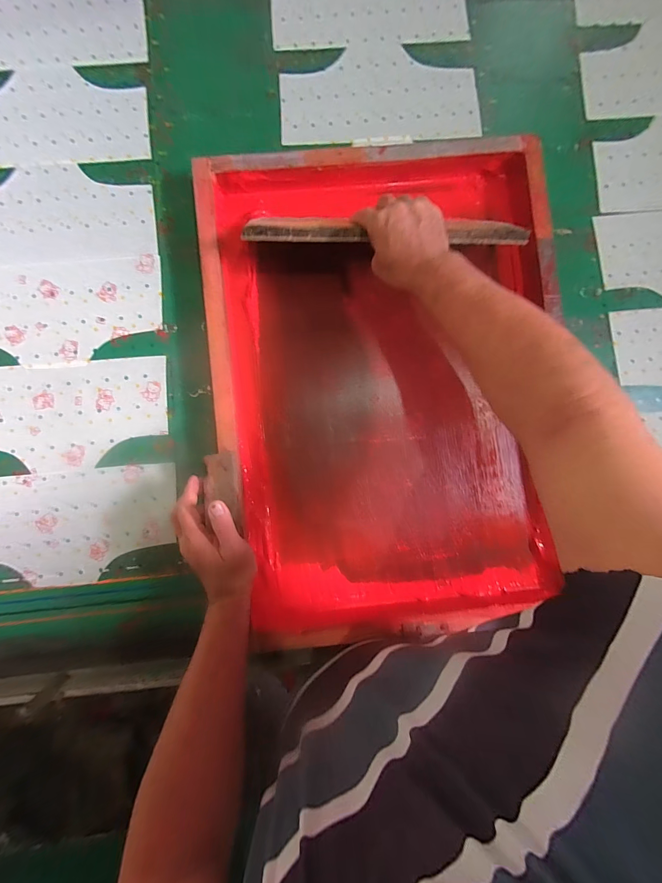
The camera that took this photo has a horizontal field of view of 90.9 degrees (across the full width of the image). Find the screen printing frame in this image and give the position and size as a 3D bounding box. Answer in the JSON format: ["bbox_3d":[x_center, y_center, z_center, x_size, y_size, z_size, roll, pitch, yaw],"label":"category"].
[{"bbox_3d":[0.089,-0.089,0.493,0.500,0.057,0.705,-7,85,-1],"label":"screen printing frame"}]

